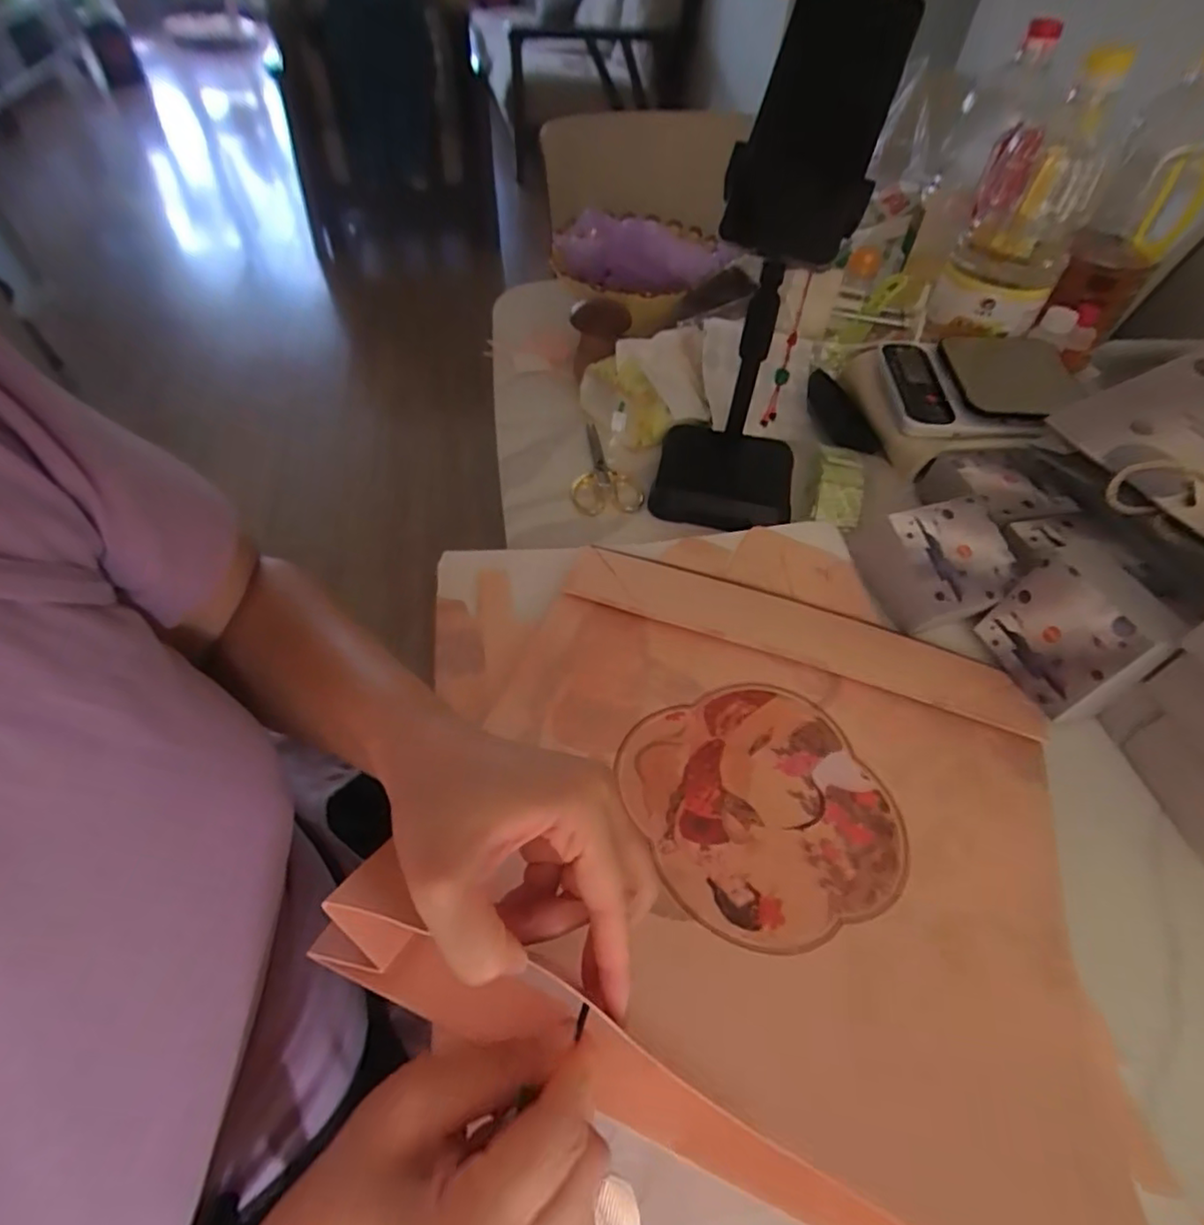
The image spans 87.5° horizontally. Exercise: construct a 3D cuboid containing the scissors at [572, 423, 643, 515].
[{"bbox_3d":[-0.002,-0.146,0.613,0.066,0.006,0.141,-6,54,-8],"label":"scissors"}]

